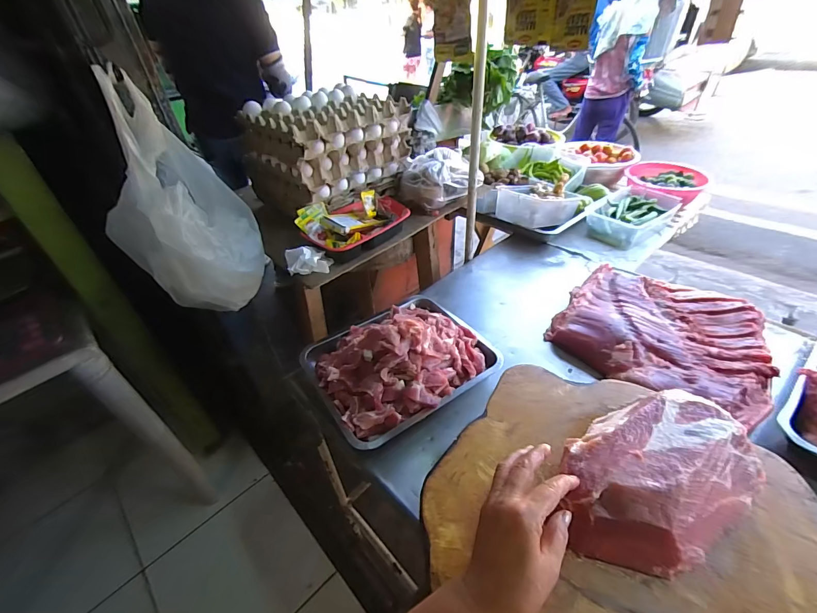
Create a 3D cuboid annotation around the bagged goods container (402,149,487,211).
[{"bbox_3d":[0.069,-0.309,0.892,0.171,0.095,0.129,-23,44,-19],"label":"bagged goods container"}]

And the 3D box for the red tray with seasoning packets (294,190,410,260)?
[{"bbox_3d":[-0.113,-0.183,0.792,0.223,0.067,0.140,-34,49,-29],"label":"red tray with seasoning packets"}]

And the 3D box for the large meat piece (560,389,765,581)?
[{"bbox_3d":[0.267,0.182,0.404,0.218,0.064,0.136,-24,44,-20],"label":"large meat piece"}]

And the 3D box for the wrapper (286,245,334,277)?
[{"bbox_3d":[-0.189,-0.086,0.710,0.081,0.048,0.059,-5,41,0],"label":"wrapper"}]

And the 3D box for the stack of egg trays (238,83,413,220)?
[{"bbox_3d":[-0.201,-0.377,0.891,0.289,0.188,0.289,30,52,33],"label":"stack of egg trays"}]

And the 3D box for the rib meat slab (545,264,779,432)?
[{"bbox_3d":[0.468,0.046,0.704,0.330,0.048,0.279,26,50,31],"label":"rib meat slab"}]

